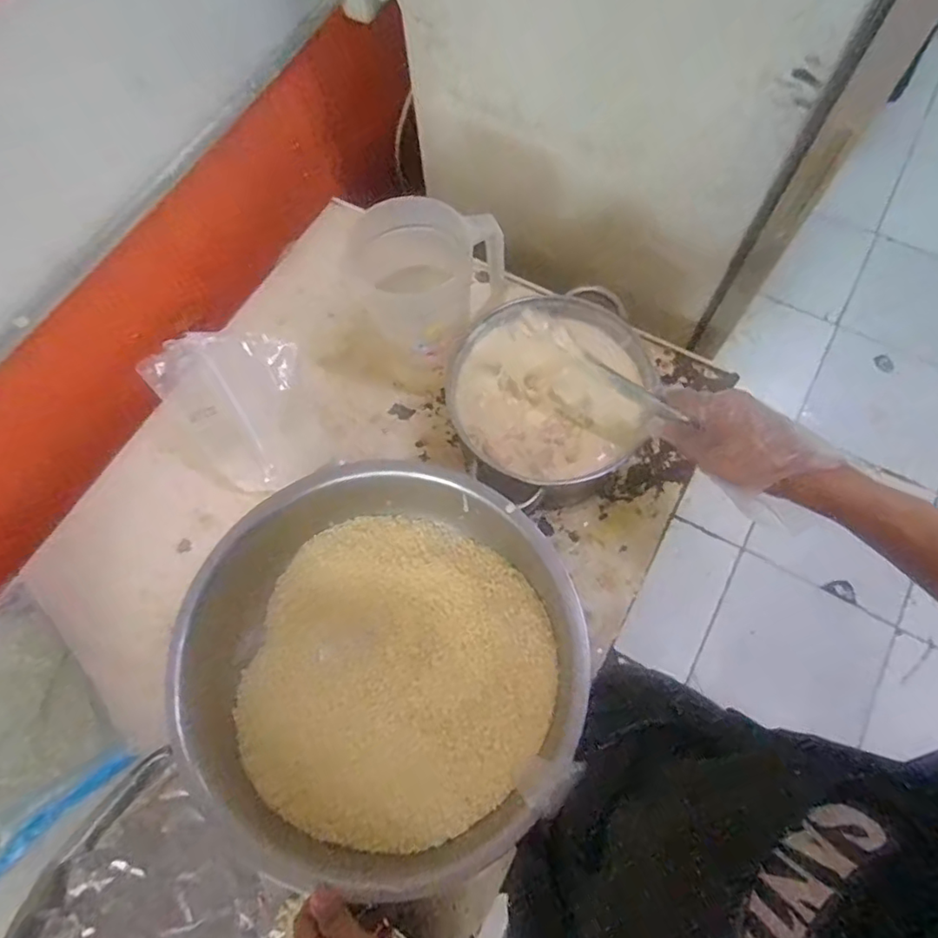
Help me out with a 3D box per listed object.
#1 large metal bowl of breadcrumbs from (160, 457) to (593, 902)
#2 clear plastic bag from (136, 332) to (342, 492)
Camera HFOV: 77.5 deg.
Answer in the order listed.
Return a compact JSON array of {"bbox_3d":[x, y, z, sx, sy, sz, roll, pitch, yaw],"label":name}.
[{"bbox_3d":[-0.088,0.186,0.602,0.364,0.127,0.363,-1,69,2],"label":"large metal bowl of breadcrumbs"},{"bbox_3d":[-0.243,-0.058,0.647,0.158,0.224,0.044,-2,50,5],"label":"clear plastic bag"}]

